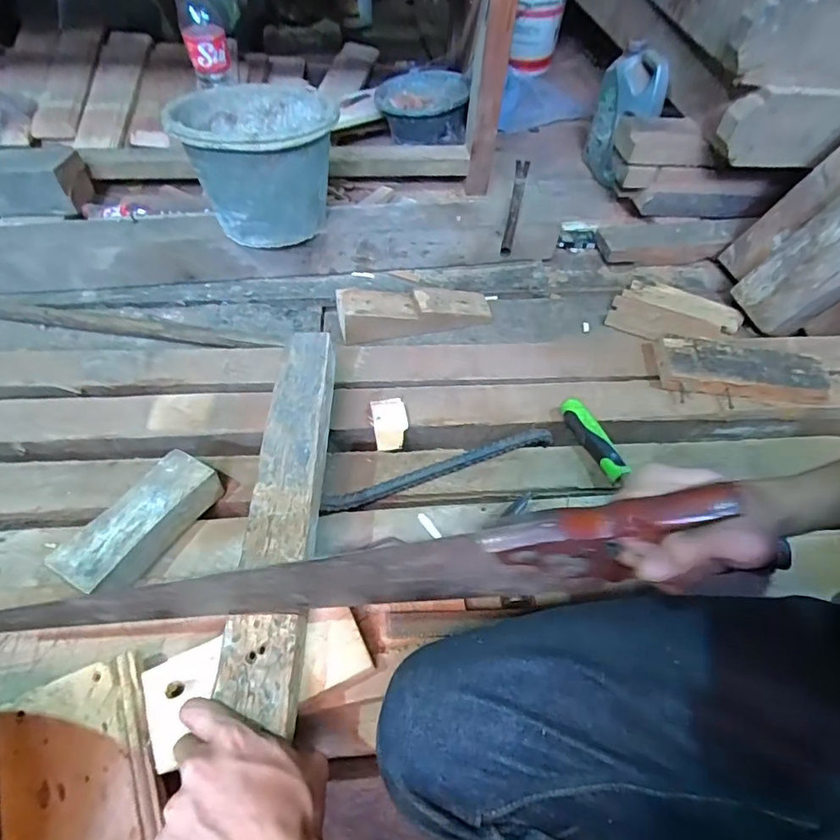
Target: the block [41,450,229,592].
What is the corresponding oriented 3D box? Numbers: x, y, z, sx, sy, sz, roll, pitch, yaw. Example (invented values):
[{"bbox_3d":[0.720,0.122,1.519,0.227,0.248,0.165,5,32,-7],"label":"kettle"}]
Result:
[{"bbox_3d":[-0.289,0.108,0.522,0.066,0.056,0.158,26,54,15],"label":"block"}]

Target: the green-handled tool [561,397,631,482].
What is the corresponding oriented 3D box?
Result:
[{"bbox_3d":[0.217,0.022,0.623,0.026,0.036,0.125,-15,54,-17],"label":"green-handled tool"}]

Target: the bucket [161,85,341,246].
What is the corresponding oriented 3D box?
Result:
[{"bbox_3d":[-0.291,-0.470,0.914,0.263,0.206,0.285,-9,53,-12],"label":"bucket"}]

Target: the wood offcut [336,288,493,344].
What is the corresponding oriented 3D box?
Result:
[{"bbox_3d":[-0.005,-0.208,0.918,0.289,0.057,0.085,-9,53,-12],"label":"wood offcut"}]

